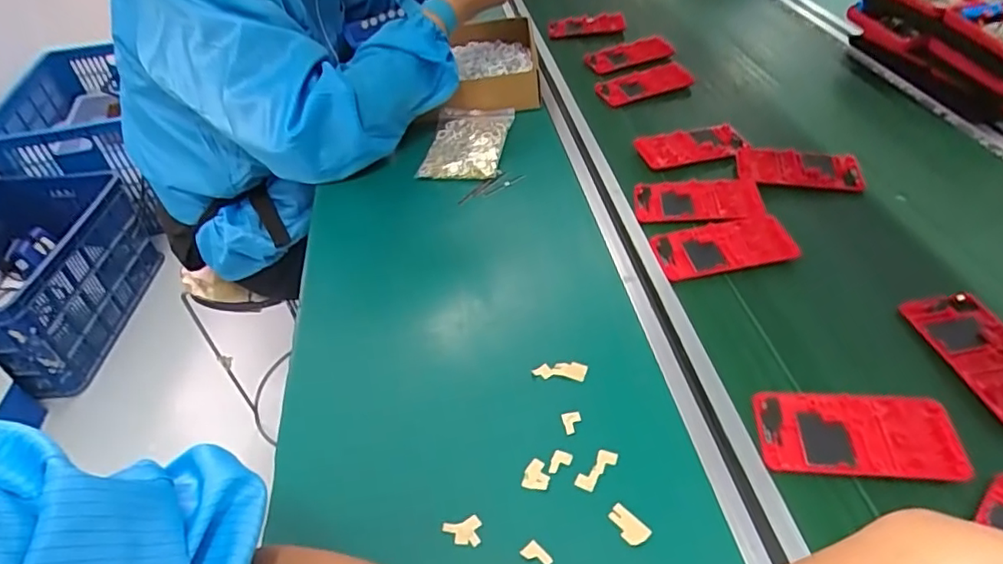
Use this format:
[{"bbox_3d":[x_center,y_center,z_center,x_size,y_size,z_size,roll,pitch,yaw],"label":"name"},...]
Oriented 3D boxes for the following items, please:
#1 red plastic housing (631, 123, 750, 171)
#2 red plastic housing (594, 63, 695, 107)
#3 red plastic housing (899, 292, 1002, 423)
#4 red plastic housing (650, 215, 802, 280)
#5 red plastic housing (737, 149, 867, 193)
[{"bbox_3d":[0.217,-0.158,0.679,0.118,0.010,0.059,-9,42,-2],"label":"red plastic housing"},{"bbox_3d":[0.194,-0.277,0.823,0.127,0.008,0.073,-16,44,0],"label":"red plastic housing"},{"bbox_3d":[0.362,0.054,0.437,0.062,0.013,0.125,-8,42,0],"label":"red plastic housing"},{"bbox_3d":[0.205,-0.033,0.553,0.123,0.008,0.064,-10,42,-2],"label":"red plastic housing"},{"bbox_3d":[0.318,-0.122,0.632,0.121,0.012,0.059,9,44,17],"label":"red plastic housing"}]

